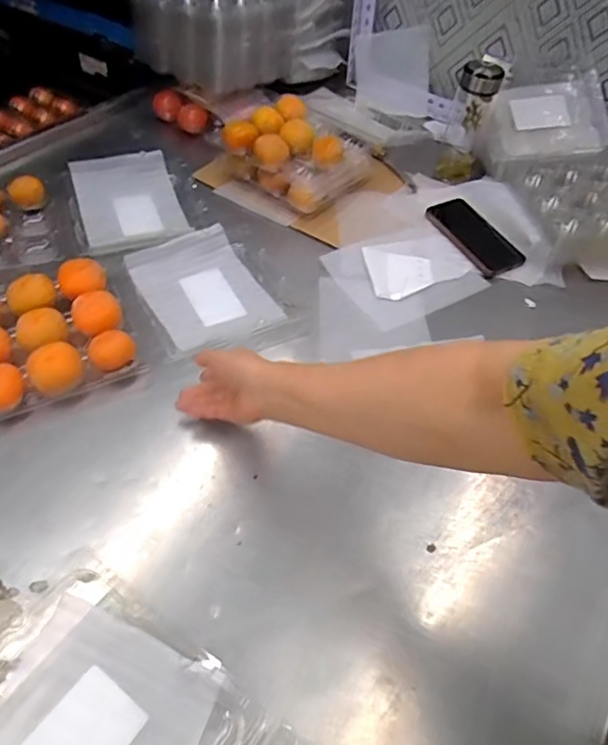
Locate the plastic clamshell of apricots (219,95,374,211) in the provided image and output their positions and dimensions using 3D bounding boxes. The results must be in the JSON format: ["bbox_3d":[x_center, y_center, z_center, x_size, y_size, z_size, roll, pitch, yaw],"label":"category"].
[{"bbox_3d":[-0.004,-0.357,0.879,0.178,0.090,0.195,37,58,21],"label":"plastic clamshell of apricots"}]

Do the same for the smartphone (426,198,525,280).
[{"bbox_3d":[0.263,-0.216,0.846,0.084,0.017,0.167,-22,58,-21],"label":"smartphone"}]

